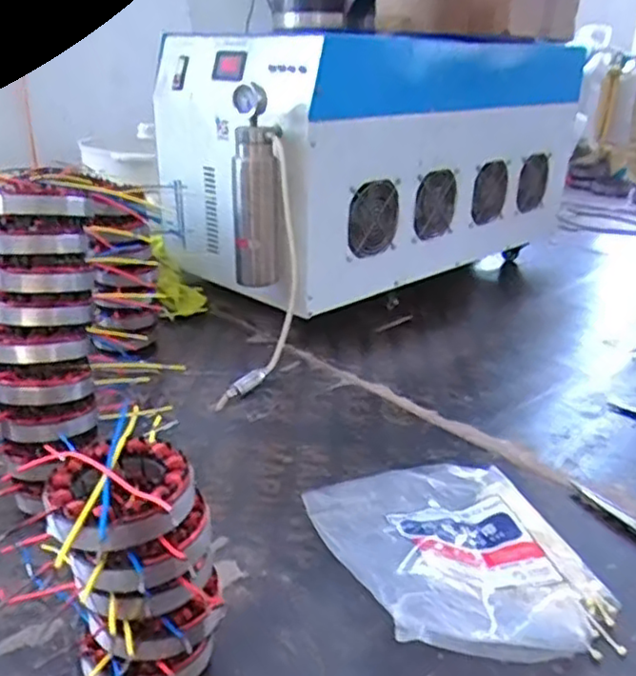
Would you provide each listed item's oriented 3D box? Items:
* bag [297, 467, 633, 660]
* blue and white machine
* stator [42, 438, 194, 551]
[{"bbox_3d":[0.116,0.166,0.576,0.198,0.059,0.245,-4,23,-16],"label":"bag"},{"bbox_3d":[0.124,-0.334,1.218,0.774,0.370,0.365,-16,29,-38],"label":"blue and white machine"},{"bbox_3d":[-0.124,0.093,0.418,0.086,0.029,0.085,-16,28,-37],"label":"stator"}]

